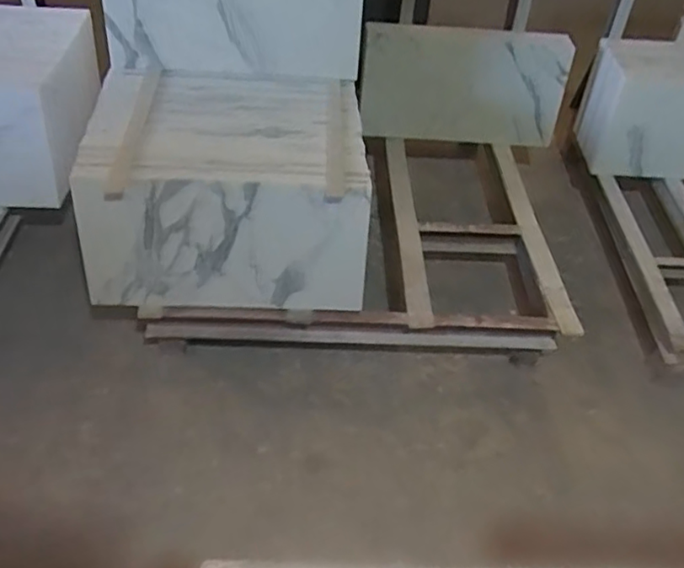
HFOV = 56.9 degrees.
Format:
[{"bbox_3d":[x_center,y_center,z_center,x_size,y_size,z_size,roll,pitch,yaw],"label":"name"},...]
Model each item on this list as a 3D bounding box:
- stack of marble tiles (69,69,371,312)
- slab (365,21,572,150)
[{"bbox_3d":[-0.269,-0.222,1.510,0.613,0.325,0.507,-1,46,-5],"label":"stack of marble tiles"},{"bbox_3d":[0.352,-0.560,1.862,0.587,0.362,0.055,1,51,-6],"label":"slab"}]

